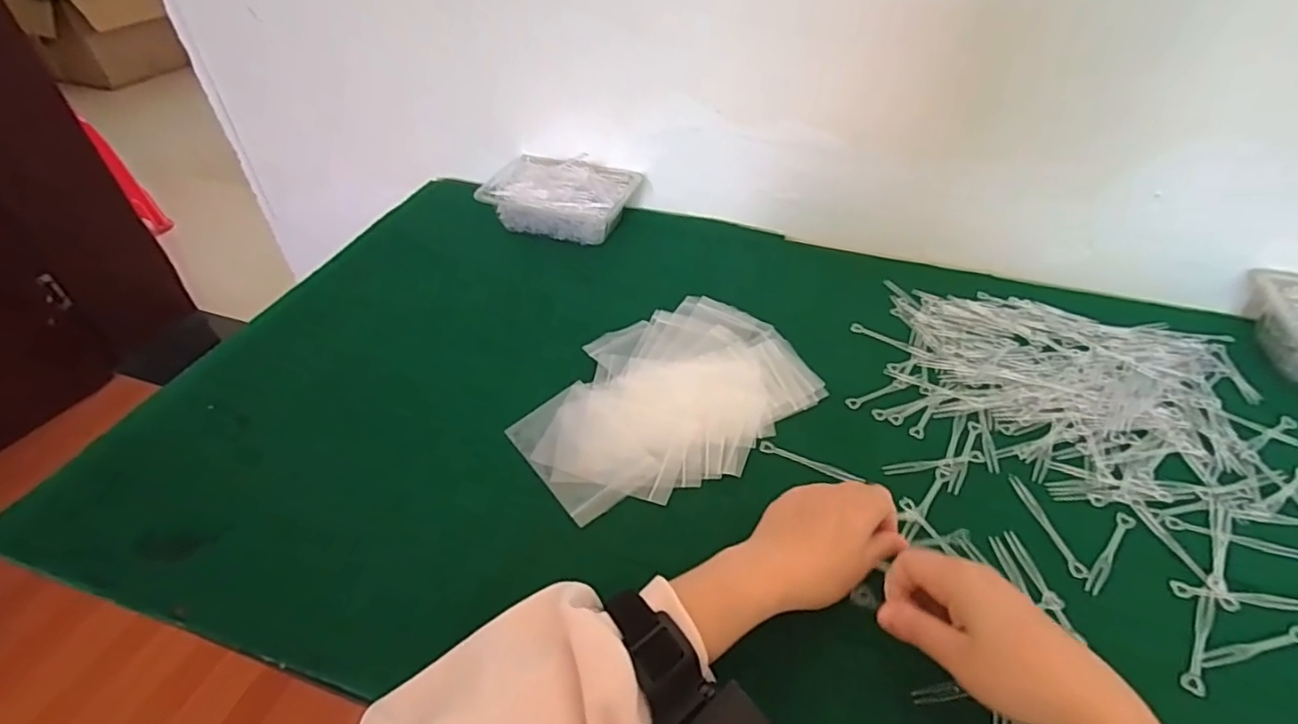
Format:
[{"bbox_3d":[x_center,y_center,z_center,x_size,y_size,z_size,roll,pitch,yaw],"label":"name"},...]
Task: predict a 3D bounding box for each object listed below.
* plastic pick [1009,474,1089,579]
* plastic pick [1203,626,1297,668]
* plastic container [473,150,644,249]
[{"bbox_3d":[0.304,0.123,0.461,0.013,0.004,0.088,-4,42,-5],"label":"plastic pick"},{"bbox_3d":[0.398,0.185,0.393,0.083,0.004,0.011,-6,43,-8],"label":"plastic pick"},{"bbox_3d":[-0.110,-0.211,0.769,0.181,0.053,0.116,12,43,12],"label":"plastic container"}]

